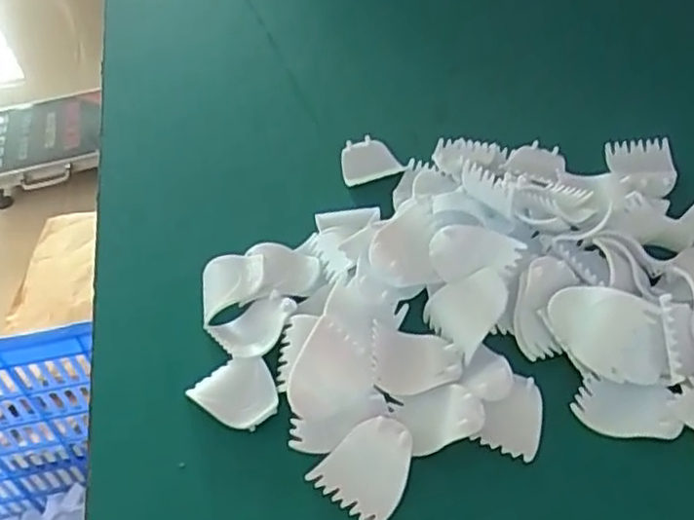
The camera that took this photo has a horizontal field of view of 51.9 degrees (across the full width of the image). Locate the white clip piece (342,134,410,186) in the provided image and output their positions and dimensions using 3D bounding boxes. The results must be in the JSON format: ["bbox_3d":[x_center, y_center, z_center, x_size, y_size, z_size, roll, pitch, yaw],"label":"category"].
[{"bbox_3d":[0.015,-0.070,0.482,0.040,0.007,0.042,-10,44,-3],"label":"white clip piece"}]

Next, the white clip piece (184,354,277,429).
[{"bbox_3d":[-0.053,0.065,0.354,0.041,0.009,0.036,25,53,28],"label":"white clip piece"}]

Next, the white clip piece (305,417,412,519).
[{"bbox_3d":[0.009,0.092,0.322,0.038,0.014,0.042,26,53,29],"label":"white clip piece"}]

